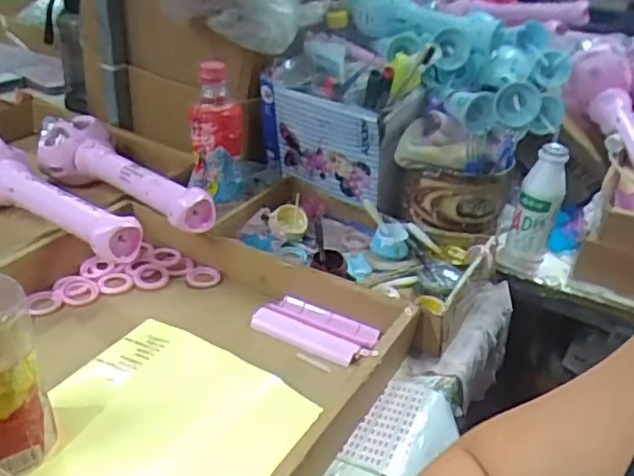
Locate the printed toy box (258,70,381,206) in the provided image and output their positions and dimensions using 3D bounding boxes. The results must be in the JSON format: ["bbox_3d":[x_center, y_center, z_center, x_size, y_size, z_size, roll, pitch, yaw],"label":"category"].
[{"bbox_3d":[0.001,-0.124,0.825,0.185,0.124,0.031,22,33,26],"label":"printed toy box"}]

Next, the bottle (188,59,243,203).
[{"bbox_3d":[-0.119,-0.126,0.771,0.065,0.158,0.056,3,30,-6],"label":"bottle"}]

